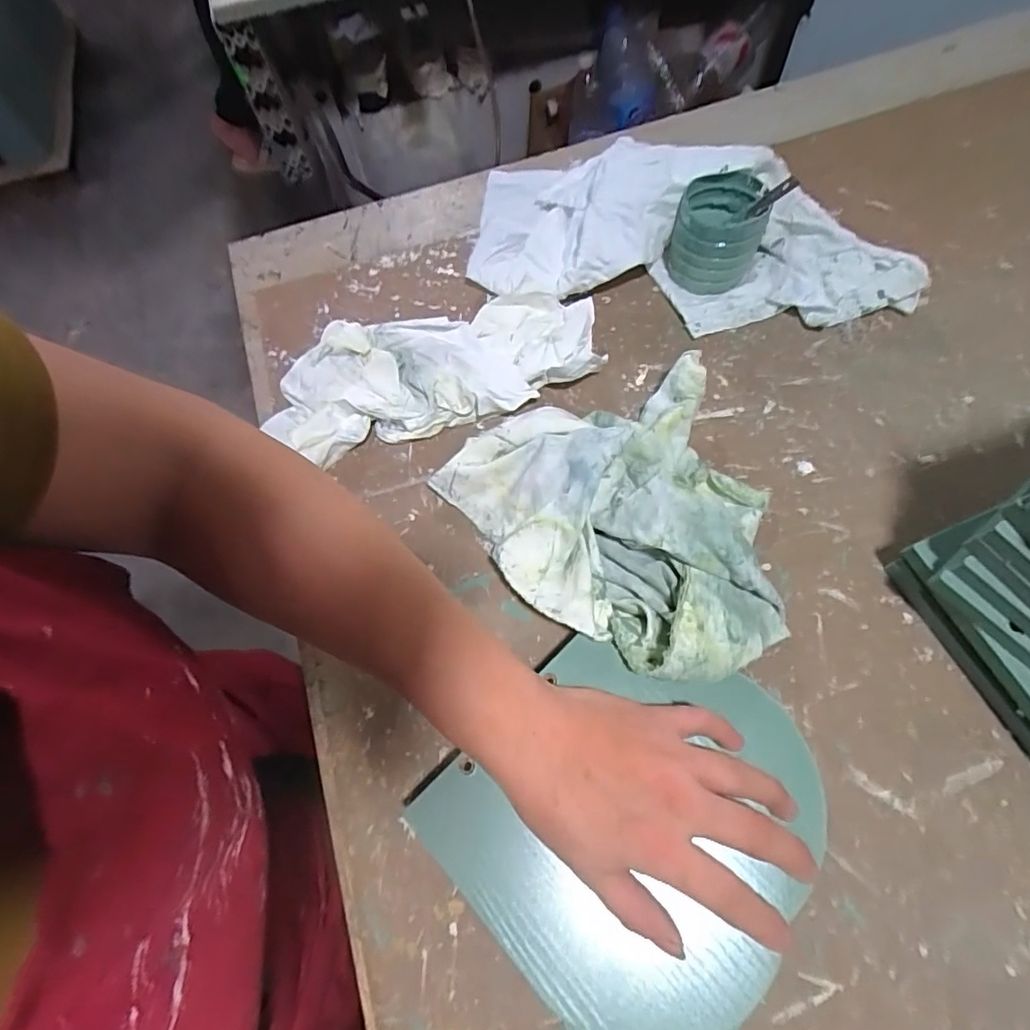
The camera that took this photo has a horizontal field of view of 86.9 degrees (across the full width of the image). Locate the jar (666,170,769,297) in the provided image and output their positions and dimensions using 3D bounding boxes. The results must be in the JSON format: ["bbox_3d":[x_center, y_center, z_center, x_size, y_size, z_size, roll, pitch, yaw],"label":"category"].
[{"bbox_3d":[0.160,-0.224,0.434,0.064,0.066,0.065,-1,67,3],"label":"jar"}]

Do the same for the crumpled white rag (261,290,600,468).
[{"bbox_3d":[-0.061,-0.115,0.410,0.237,0.041,0.104,-16,67,-3],"label":"crumpled white rag"}]

